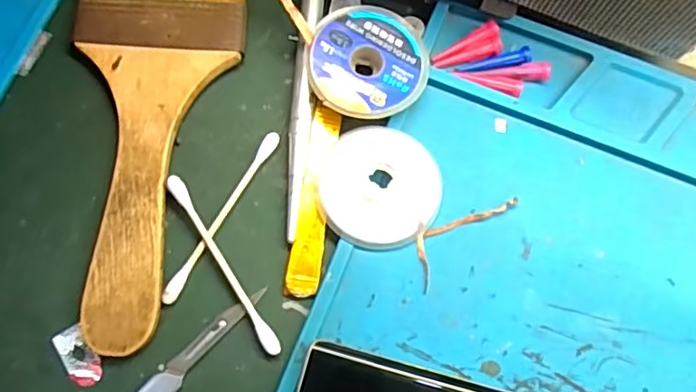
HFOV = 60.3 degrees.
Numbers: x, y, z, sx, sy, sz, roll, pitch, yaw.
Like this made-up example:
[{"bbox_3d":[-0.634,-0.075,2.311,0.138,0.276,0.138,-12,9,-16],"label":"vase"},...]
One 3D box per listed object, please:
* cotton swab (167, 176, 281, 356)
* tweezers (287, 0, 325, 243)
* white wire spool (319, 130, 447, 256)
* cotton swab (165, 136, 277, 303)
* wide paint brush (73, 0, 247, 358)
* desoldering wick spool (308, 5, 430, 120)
[{"bbox_3d":[-0.043,0.023,0.206,0.005,0.005,0.071,-32,77,-11],"label":"cotton swab"},{"bbox_3d":[-0.016,-0.041,0.223,0.008,0.013,0.114,5,73,-1],"label":"tweezers"},{"bbox_3d":[0.012,-0.004,0.213,0.042,0.012,0.043,1,74,-2],"label":"white wire spool"},{"bbox_3d":[-0.044,0.006,0.211,0.005,0.004,0.071,29,75,6],"label":"cotton swab"},{"bbox_3d":[-0.073,-0.027,0.217,0.061,0.010,0.158,3,73,-1],"label":"wide paint brush"},{"bbox_3d":[0.007,-0.049,0.226,0.043,0.012,0.044,1,74,-2],"label":"desoldering wick spool"}]

